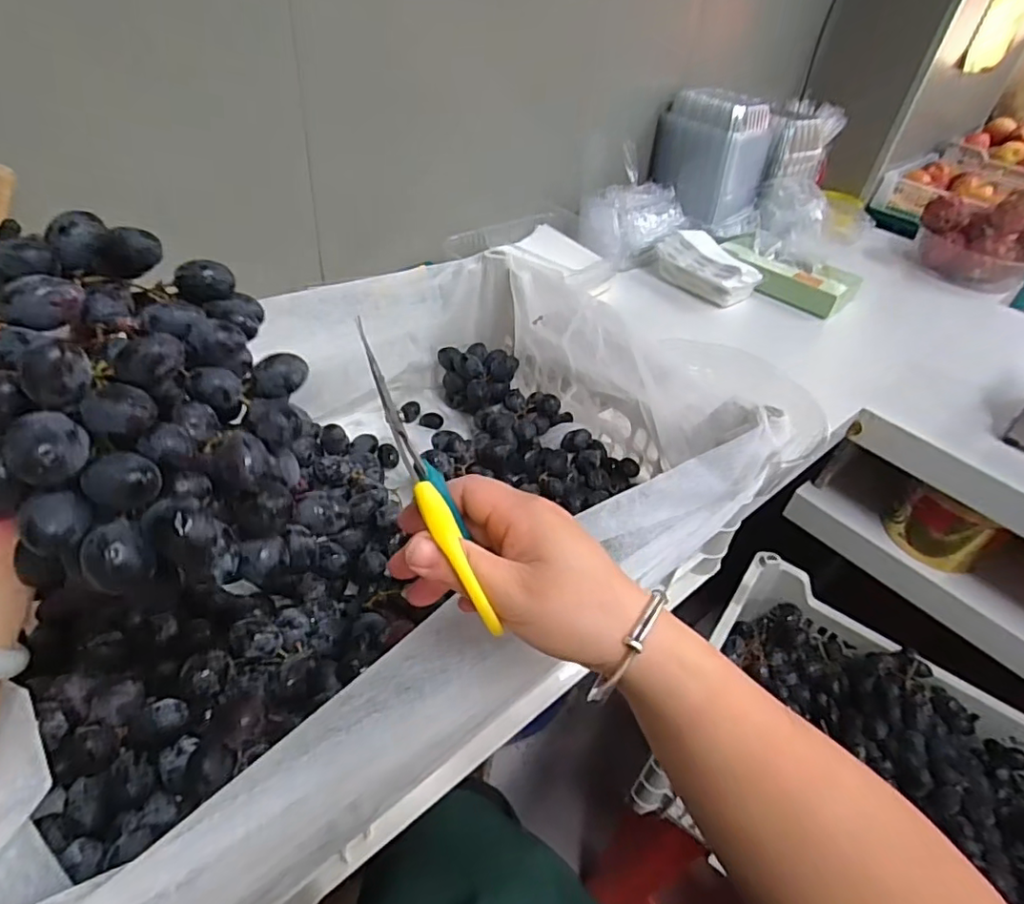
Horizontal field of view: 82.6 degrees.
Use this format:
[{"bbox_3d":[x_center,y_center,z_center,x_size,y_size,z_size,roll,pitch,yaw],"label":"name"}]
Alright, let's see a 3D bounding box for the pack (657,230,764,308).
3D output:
[{"bbox_3d":[0.329,-0.320,0.998,0.060,0.077,0.172,-29,52,-35],"label":"pack"}]

